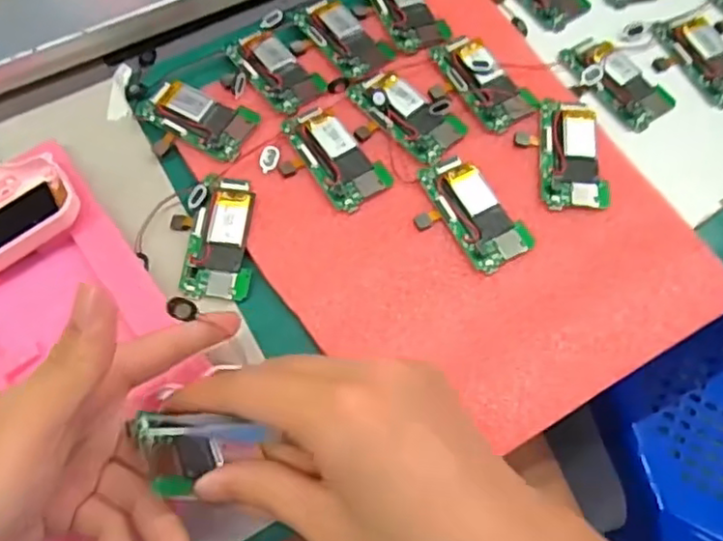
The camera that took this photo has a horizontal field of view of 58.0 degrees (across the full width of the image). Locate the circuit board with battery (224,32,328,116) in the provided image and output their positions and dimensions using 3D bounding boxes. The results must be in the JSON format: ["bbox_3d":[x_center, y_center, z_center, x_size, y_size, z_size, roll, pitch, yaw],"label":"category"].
[{"bbox_3d":[-0.056,-0.131,0.416,0.035,0.004,0.069,-38,70,-14],"label":"circuit board with battery"}]

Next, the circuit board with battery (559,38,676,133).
[{"bbox_3d":[0.164,-0.125,0.417,0.042,0.004,0.073,-34,69,-13],"label":"circuit board with battery"}]

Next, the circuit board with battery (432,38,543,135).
[{"bbox_3d":[0.075,-0.120,0.406,0.036,0.012,0.072,-33,69,-12],"label":"circuit board with battery"}]

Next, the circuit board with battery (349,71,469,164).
[{"bbox_3d":[0.027,-0.099,0.398,0.070,0.009,0.038,41,73,18],"label":"circuit board with battery"}]

